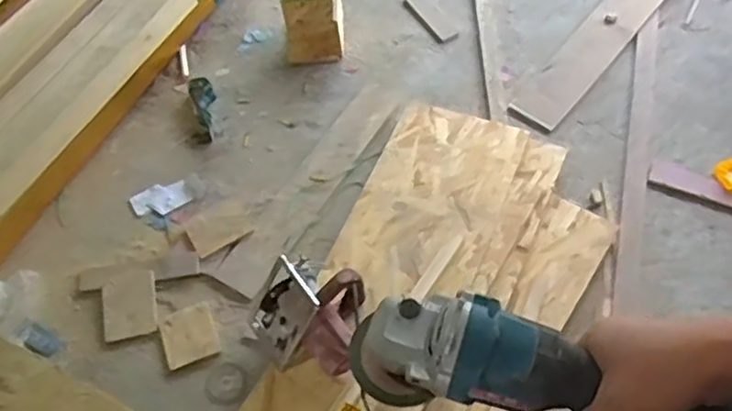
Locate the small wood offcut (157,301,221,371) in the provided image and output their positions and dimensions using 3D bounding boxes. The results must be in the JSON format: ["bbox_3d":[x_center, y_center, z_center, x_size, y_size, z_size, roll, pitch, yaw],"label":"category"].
[{"bbox_3d":[-0.372,0.273,1.425,0.110,0.005,0.122,-21,58,-9],"label":"small wood offcut"}]

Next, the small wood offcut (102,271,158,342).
[{"bbox_3d":[-0.509,0.213,1.465,0.114,0.007,0.151,-14,58,-5],"label":"small wood offcut"}]

